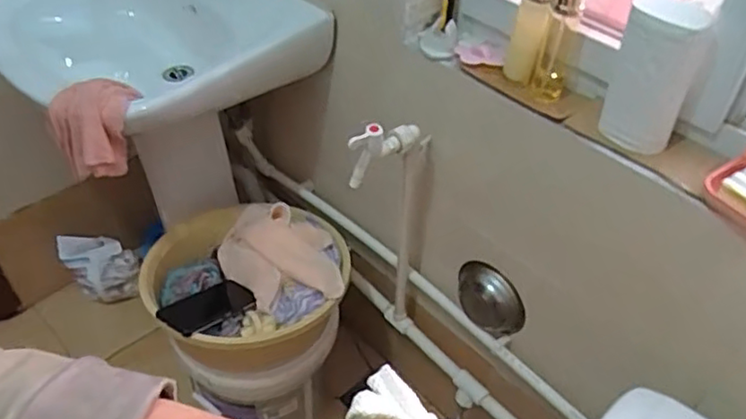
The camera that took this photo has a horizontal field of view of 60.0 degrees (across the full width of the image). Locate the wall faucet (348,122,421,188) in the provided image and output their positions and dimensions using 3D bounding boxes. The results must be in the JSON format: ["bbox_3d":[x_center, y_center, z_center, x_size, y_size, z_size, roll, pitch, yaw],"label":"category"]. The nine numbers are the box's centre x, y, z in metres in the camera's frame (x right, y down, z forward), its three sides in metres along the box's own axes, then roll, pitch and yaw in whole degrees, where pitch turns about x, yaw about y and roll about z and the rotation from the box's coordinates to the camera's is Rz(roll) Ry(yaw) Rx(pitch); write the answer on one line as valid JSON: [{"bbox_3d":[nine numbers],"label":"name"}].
[{"bbox_3d":[0.018,-0.093,0.935,0.033,0.090,0.124,32,52,26],"label":"wall faucet"}]

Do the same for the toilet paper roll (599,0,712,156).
[{"bbox_3d":[0.339,-0.167,0.781,0.092,0.186,0.096,22,48,18],"label":"toilet paper roll"}]

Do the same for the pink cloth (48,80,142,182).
[{"bbox_3d":[-0.400,-0.122,0.954,0.127,0.105,0.107,-22,50,-24],"label":"pink cloth"}]

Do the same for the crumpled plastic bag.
[{"bbox_3d":[-0.656,0.140,1.555,0.165,0.161,0.067,-7,46,-10],"label":"crumpled plastic bag"}]

